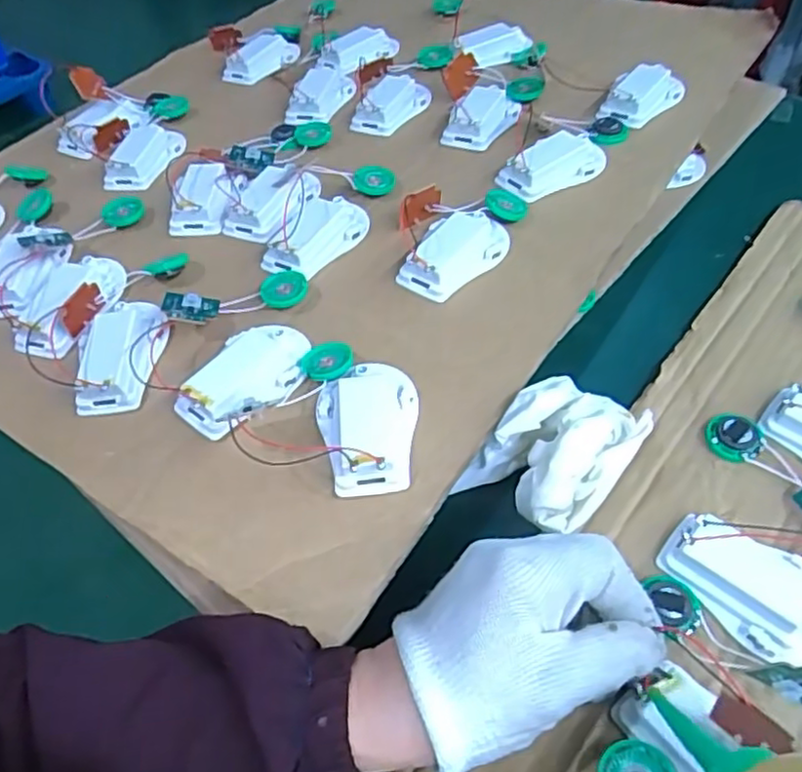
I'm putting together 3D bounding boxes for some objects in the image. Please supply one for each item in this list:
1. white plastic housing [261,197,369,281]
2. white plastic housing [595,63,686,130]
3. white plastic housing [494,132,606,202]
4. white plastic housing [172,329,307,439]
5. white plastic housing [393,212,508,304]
[{"bbox_3d":[-0.055,-0.101,0.439,0.045,0.025,0.073,21,57,20],"label":"white plastic housing"},{"bbox_3d":[0.181,-0.219,0.500,0.041,0.017,0.069,30,61,25],"label":"white plastic housing"},{"bbox_3d":[0.107,-0.154,0.463,0.076,0.017,0.039,-29,56,-17],"label":"white plastic housing"},{"bbox_3d":[-0.085,-0.006,0.372,0.046,0.021,0.080,32,61,26],"label":"white plastic housing"},{"bbox_3d":[0.035,-0.085,0.417,0.074,0.022,0.037,-39,59,-23],"label":"white plastic housing"}]

